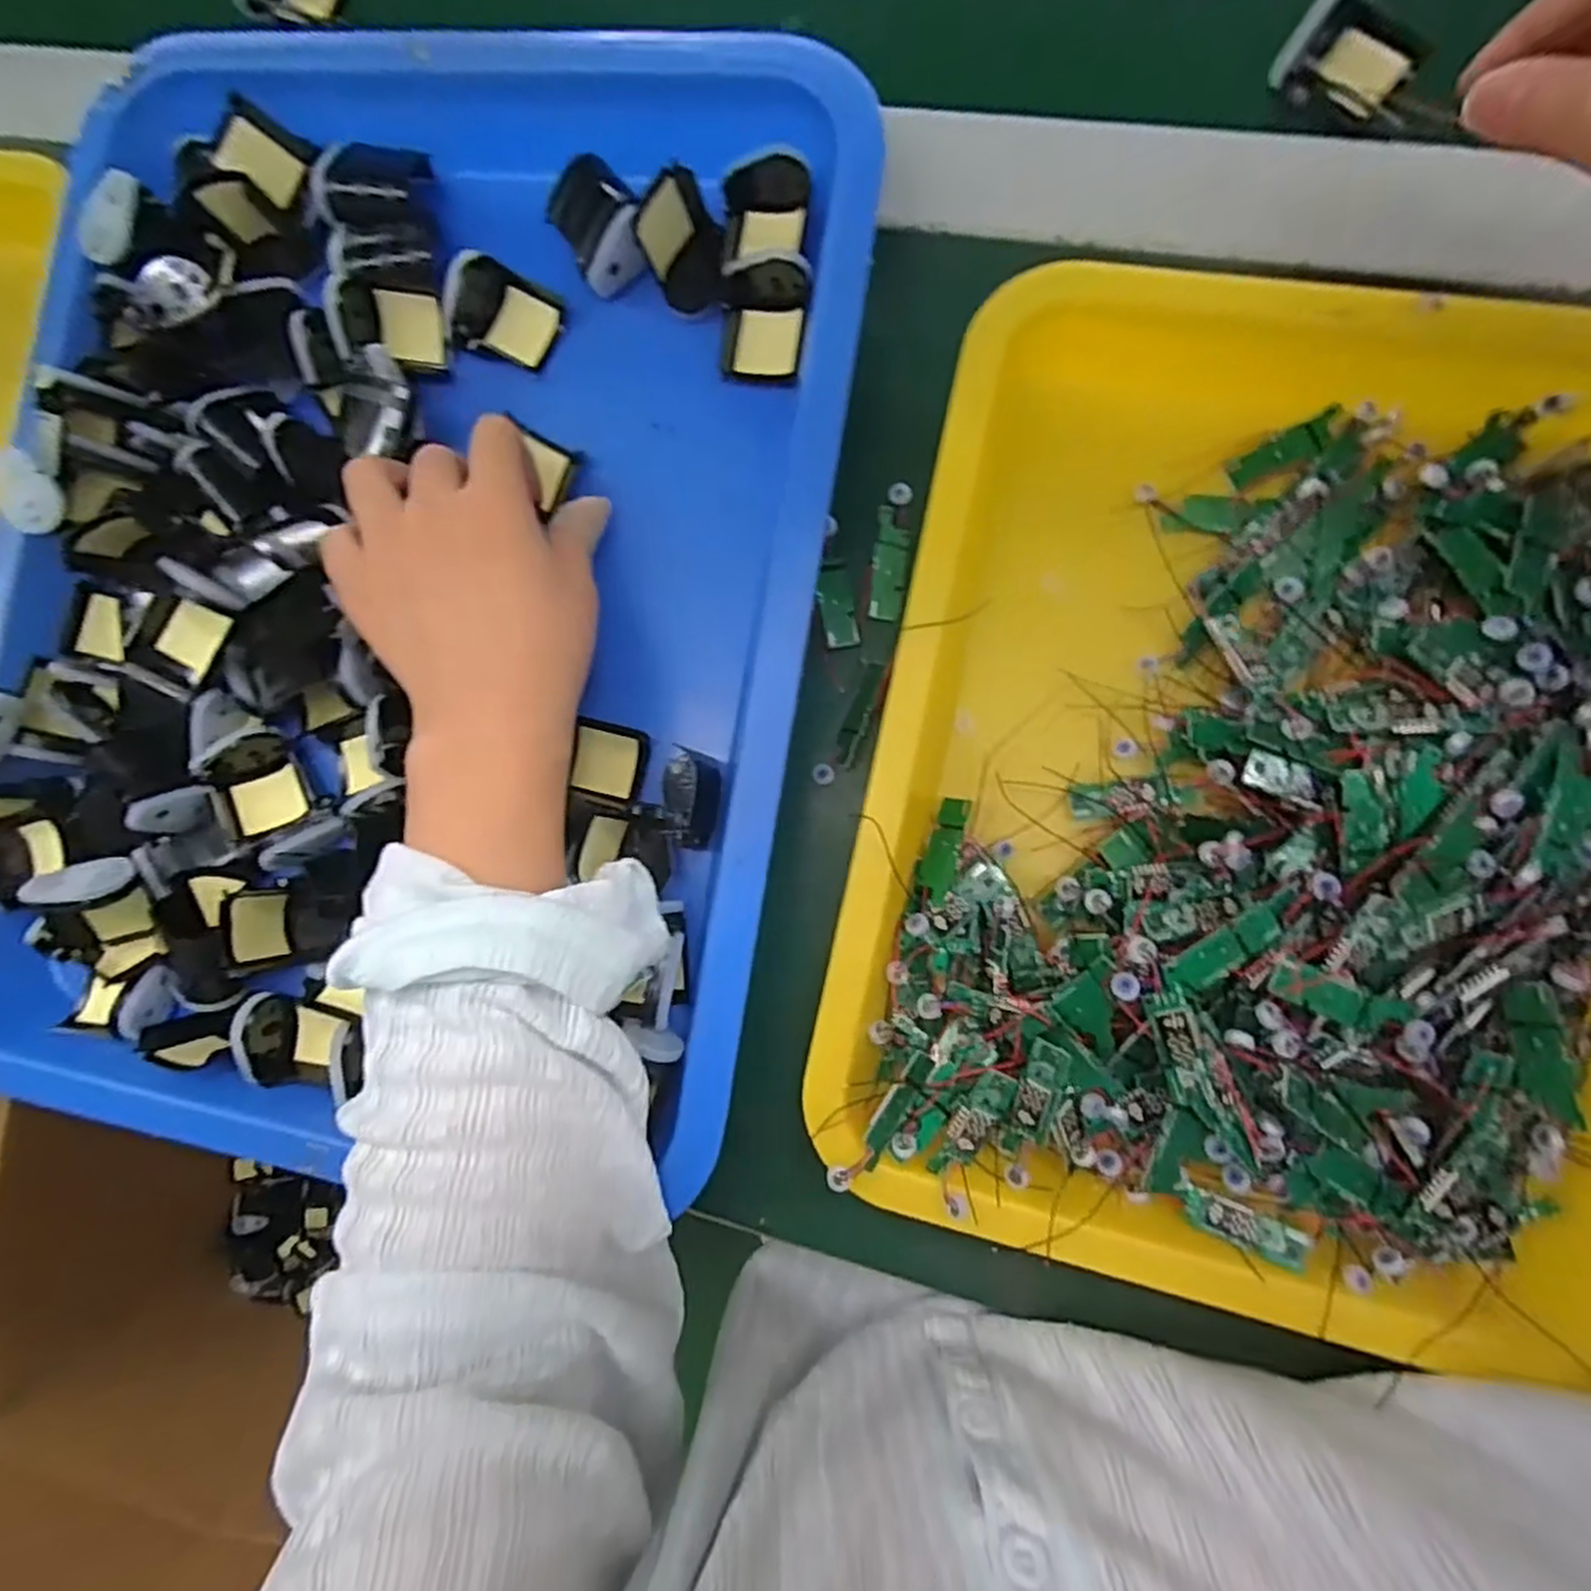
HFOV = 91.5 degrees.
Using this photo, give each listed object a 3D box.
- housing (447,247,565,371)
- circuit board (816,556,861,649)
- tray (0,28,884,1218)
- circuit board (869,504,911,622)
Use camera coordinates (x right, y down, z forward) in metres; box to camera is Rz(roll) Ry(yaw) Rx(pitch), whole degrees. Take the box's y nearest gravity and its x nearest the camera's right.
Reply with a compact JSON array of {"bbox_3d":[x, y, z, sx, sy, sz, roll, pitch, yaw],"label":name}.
[{"bbox_3d":[-0.120,-0.200,0.320,0.042,0.020,0.033,20,89,9],"label":"housing"},{"bbox_3d":[0.016,-0.075,0.302,0.013,0.006,0.033,-11,91,6],"label":"circuit board"},{"bbox_3d":[-0.155,-0.085,0.309,0.330,0.046,0.435,8,87,8],"label":"tray"},{"bbox_3d":[0.037,-0.090,0.301,0.013,0.004,0.043,5,87,8],"label":"circuit board"}]

